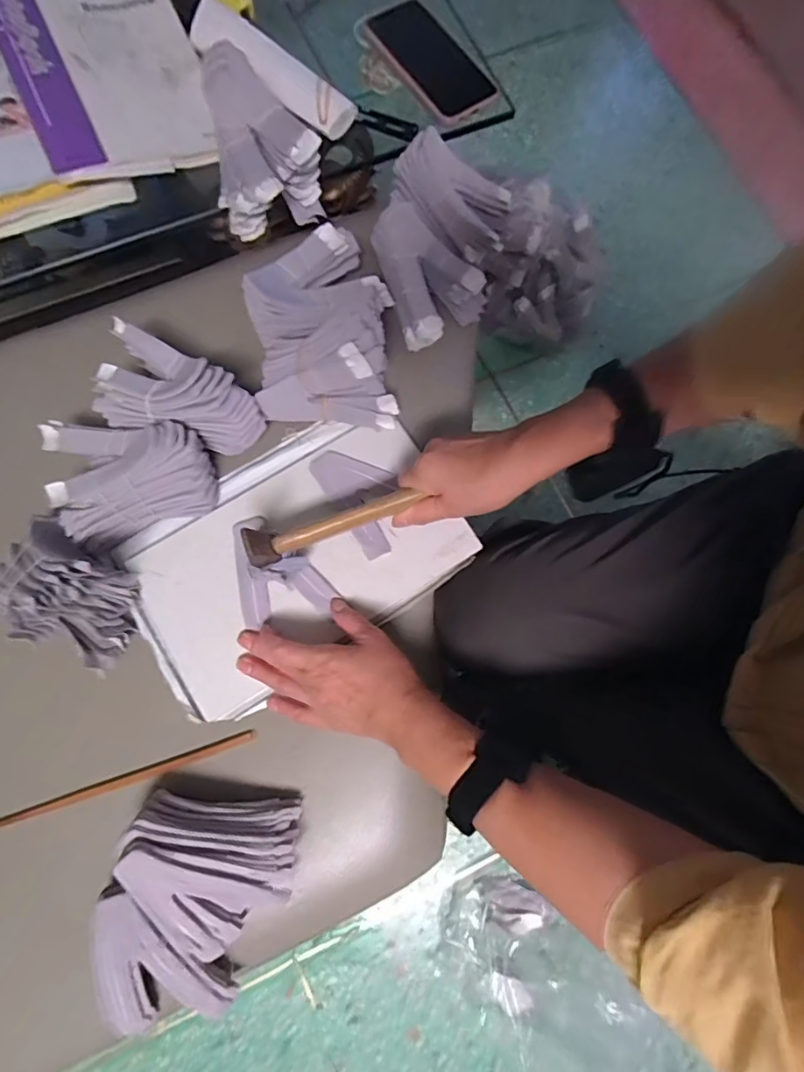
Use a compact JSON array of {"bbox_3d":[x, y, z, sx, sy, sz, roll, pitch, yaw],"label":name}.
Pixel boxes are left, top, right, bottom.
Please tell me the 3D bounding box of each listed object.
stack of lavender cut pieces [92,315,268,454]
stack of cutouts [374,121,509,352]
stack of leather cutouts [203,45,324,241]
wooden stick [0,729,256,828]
[{"bbox_3d":[-0.211,-0.123,0.464,0.152,0.089,0.084,26,78,4],"label":"stack of lavender cut pieces"},{"bbox_3d":[0.036,-0.300,0.527,0.129,0.081,0.199,16,77,2],"label":"stack of cutouts"},{"bbox_3d":[-0.141,-0.357,0.475,0.109,0.101,0.103,40,79,7],"label":"stack of leather cutouts"},{"bbox_3d":[-0.247,0.214,0.433,0.241,0.009,0.011,-18,79,-6],"label":"wooden stick"}]

